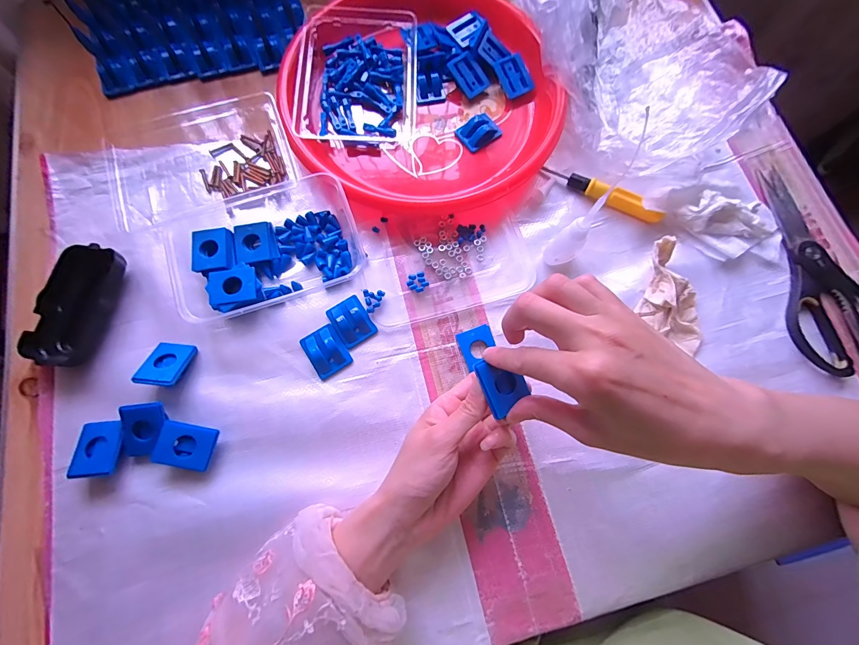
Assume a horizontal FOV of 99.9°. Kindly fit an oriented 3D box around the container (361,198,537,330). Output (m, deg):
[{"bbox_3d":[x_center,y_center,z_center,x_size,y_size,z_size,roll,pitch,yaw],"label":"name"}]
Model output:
[{"bbox_3d":[0.015,-0.062,0.362,0.163,0.008,0.104,-16,75,-5],"label":"container"}]

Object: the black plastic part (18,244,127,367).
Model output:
[{"bbox_3d":[-0.324,-0.015,0.332,0.053,0.024,0.108,7,74,1],"label":"black plastic part"}]

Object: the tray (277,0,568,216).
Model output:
[{"bbox_3d":[-0.008,-0.248,0.396,0.286,0.038,0.299,-5,74,-2],"label":"tray"}]

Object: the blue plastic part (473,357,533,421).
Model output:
[{"bbox_3d":[0.054,0.044,0.265,0.031,0.004,0.042,-25,90,-15],"label":"blue plastic part"}]

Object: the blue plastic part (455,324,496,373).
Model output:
[{"bbox_3d":[0.046,0.023,0.339,0.032,0.006,0.037,-20,75,-6],"label":"blue plastic part"}]

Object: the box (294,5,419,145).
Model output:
[{"bbox_3d":[-0.080,-0.268,0.398,0.131,0.039,0.171,0,74,-1],"label":"box"}]

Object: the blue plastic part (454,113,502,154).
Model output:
[{"bbox_3d":[0.054,-0.210,0.393,0.042,0.019,0.031,-35,78,-10],"label":"blue plastic part"}]

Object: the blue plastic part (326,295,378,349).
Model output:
[{"bbox_3d":[-0.074,-0.002,0.345,0.033,0.010,0.043,-33,77,-9],"label":"blue plastic part"}]

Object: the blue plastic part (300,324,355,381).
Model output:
[{"bbox_3d":[-0.097,0.027,0.338,0.034,0.007,0.045,-32,77,-9],"label":"blue plastic part"}]

